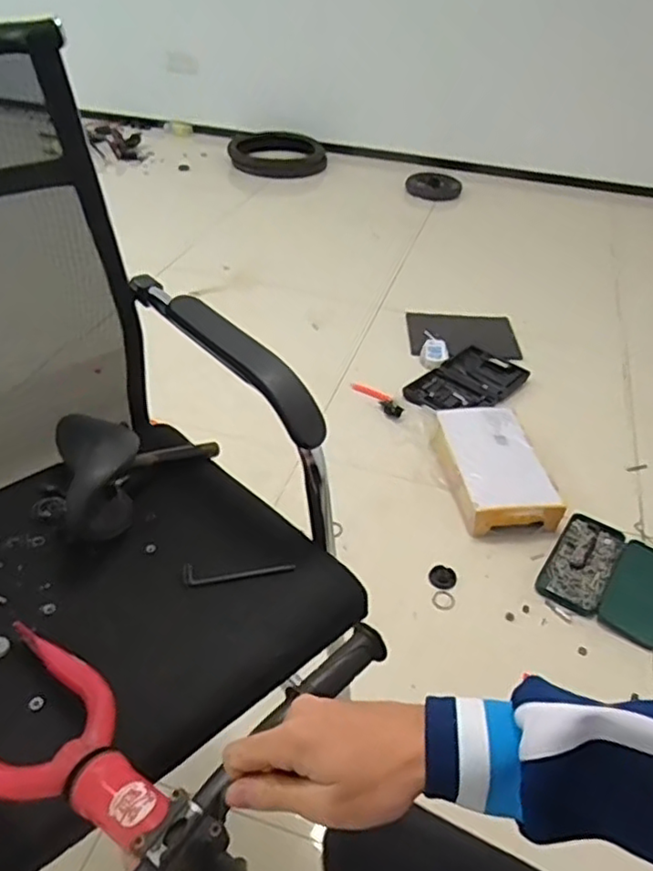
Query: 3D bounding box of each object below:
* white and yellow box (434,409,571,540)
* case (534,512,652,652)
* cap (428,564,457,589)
[{"bbox_3d":[0.393,0.070,1.530,0.216,0.081,0.370,-6,40,-11],"label":"white and yellow box"},{"bbox_3d":[0.587,0.283,1.336,0.243,0.024,0.264,26,44,25],"label":"case"},{"bbox_3d":[0.237,0.290,1.332,0.056,0.009,0.056,2,39,-2],"label":"cap"}]

